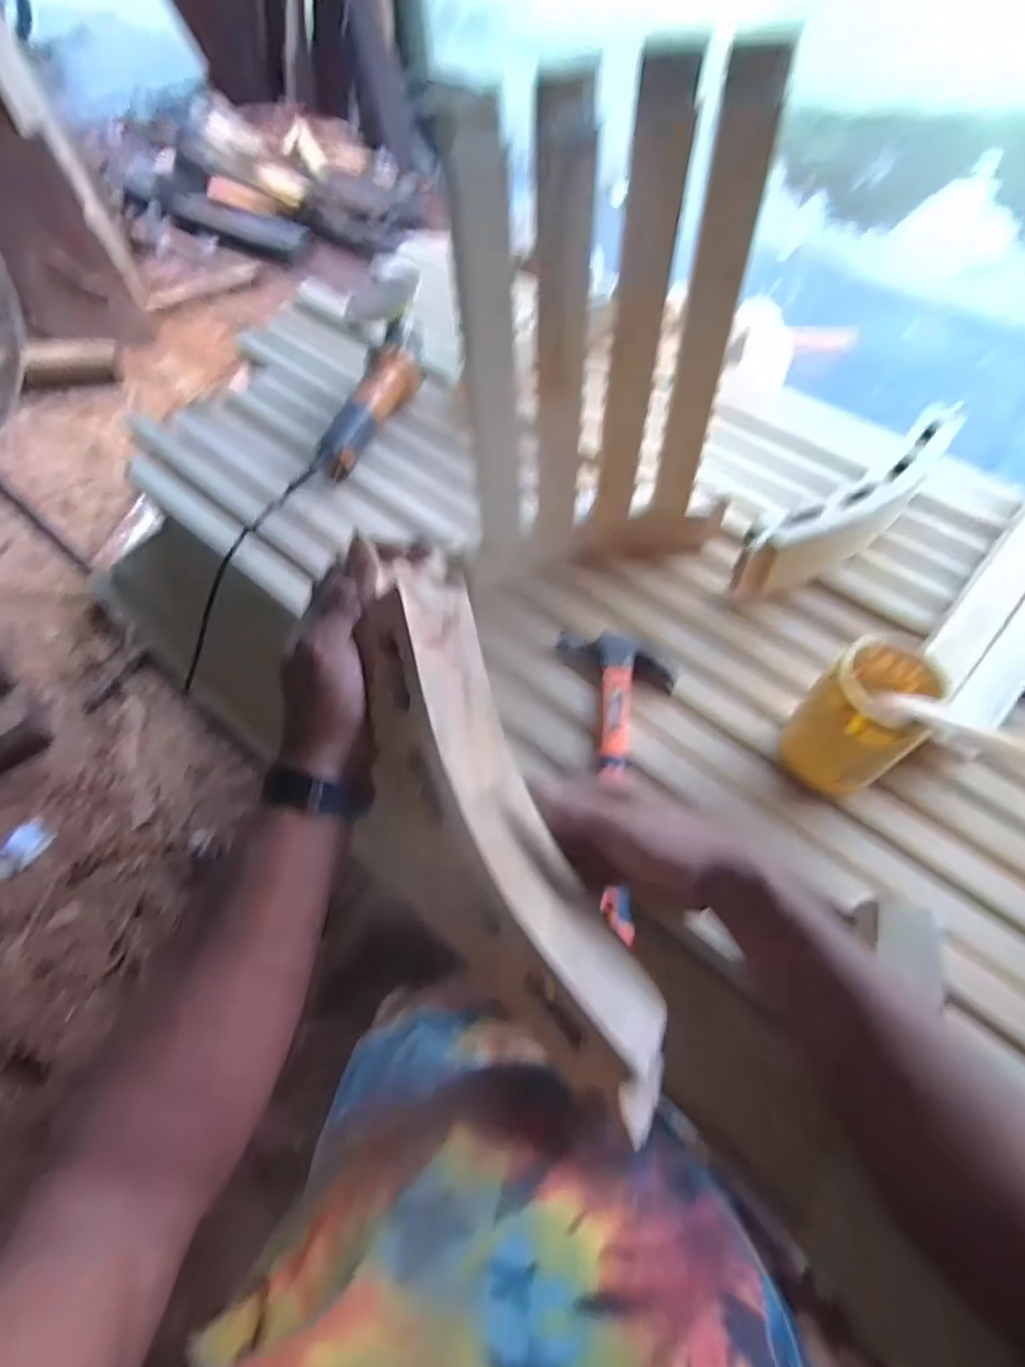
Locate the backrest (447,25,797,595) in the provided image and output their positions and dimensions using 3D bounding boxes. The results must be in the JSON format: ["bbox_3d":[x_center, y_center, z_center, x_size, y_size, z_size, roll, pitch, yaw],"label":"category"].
[{"bbox_3d":[0.076,-0.268,0.570,0.260,0.428,0.054,-12,59,-5],"label":"backrest"}]

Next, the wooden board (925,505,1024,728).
[{"bbox_3d":[0.546,-0.104,0.661,0.378,0.019,0.099,-43,50,-18],"label":"wooden board"}]

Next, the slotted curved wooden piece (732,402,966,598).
[{"bbox_3d":[0.378,-0.192,0.709,0.304,0.105,0.068,-30,62,-15],"label":"slotted curved wooden piece"}]

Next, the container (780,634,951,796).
[{"bbox_3d":[0.319,0.037,0.573,0.092,0.149,0.081,-27,62,-13],"label":"container"}]

